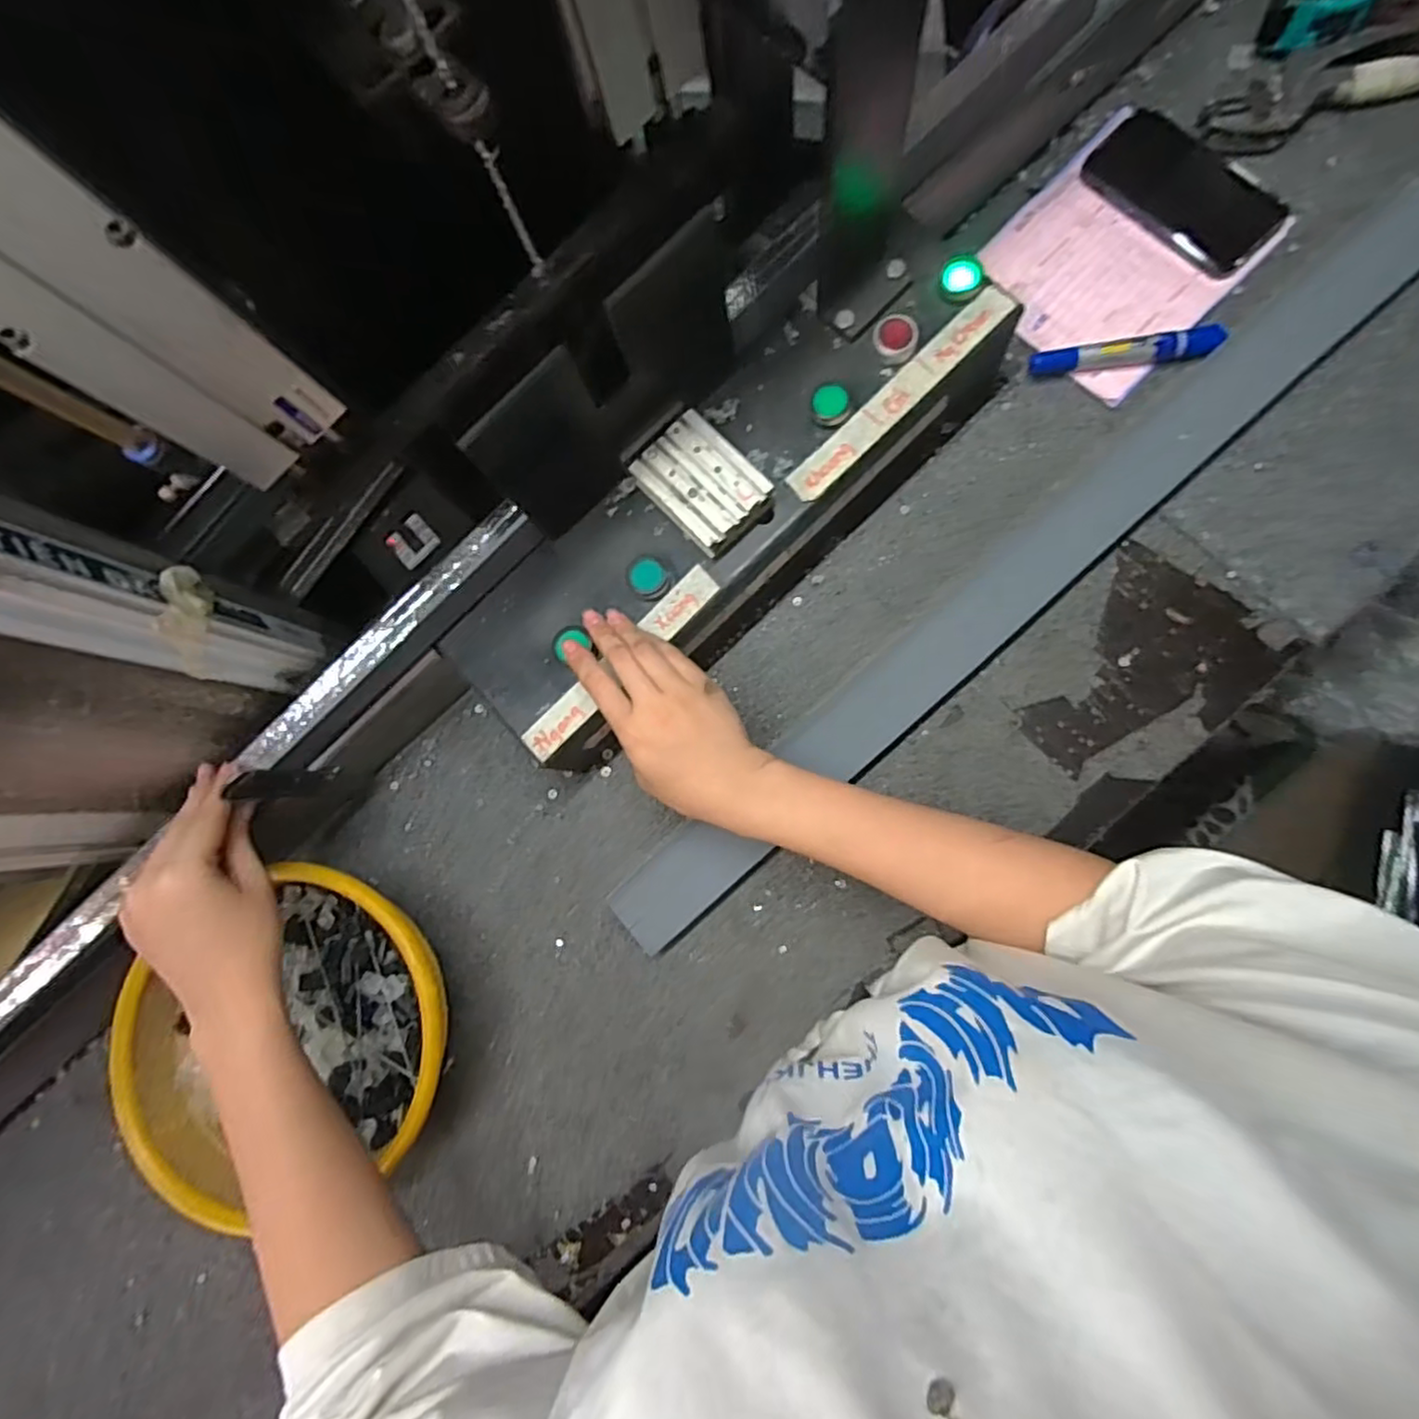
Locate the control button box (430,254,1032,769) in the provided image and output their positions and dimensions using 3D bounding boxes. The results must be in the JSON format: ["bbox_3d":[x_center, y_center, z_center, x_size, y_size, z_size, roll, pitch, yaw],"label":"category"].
[{"bbox_3d":[0.018,-0.146,0.480,0.438,0.095,0.137,-40,81,0],"label":"control button box"}]

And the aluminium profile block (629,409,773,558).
[{"bbox_3d":[-0.006,-0.148,0.448,0.061,0.026,0.079,-44,78,0],"label":"aluminium profile block"}]

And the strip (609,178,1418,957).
[{"bbox_3d":[0.237,-0.100,0.496,0.776,0.016,0.055,-42,76,1],"label":"strip"}]

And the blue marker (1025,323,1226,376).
[{"bbox_3d":[0.315,-0.270,0.507,0.133,0.019,0.021,-6,83,6],"label":"blue marker"}]

